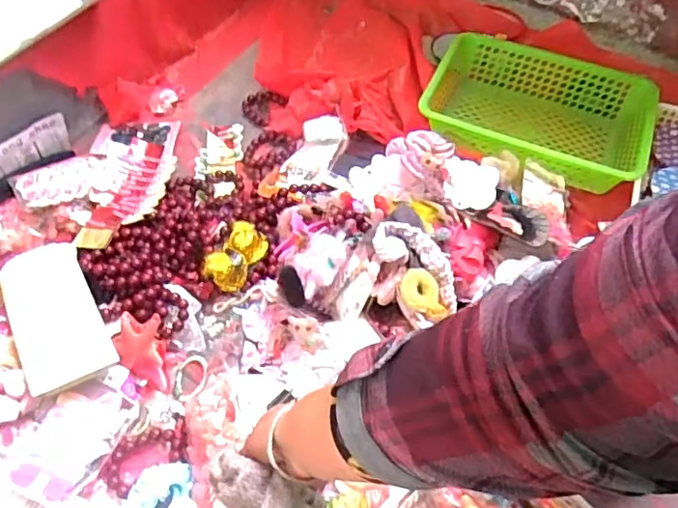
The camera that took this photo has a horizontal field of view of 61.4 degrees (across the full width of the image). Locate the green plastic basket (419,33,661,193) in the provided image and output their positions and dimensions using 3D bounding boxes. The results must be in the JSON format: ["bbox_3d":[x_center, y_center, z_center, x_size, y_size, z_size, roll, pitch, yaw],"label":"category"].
[{"bbox_3d":[0.315,-0.220,0.902,0.340,0.089,0.237,22,61,14],"label":"green plastic basket"}]

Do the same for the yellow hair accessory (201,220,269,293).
[{"bbox_3d":[-0.131,0.003,0.737,0.050,0.038,0.085,27,62,16],"label":"yellow hair accessory"}]

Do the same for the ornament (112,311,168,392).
[{"bbox_3d":[-0.232,0.117,0.692,0.059,0.023,0.100,-30,104,-20],"label":"ornament"}]

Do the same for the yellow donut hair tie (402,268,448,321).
[{"bbox_3d":[0.099,0.046,0.663,0.039,0.020,0.061,-30,63,-17],"label":"yellow donut hair tie"}]

